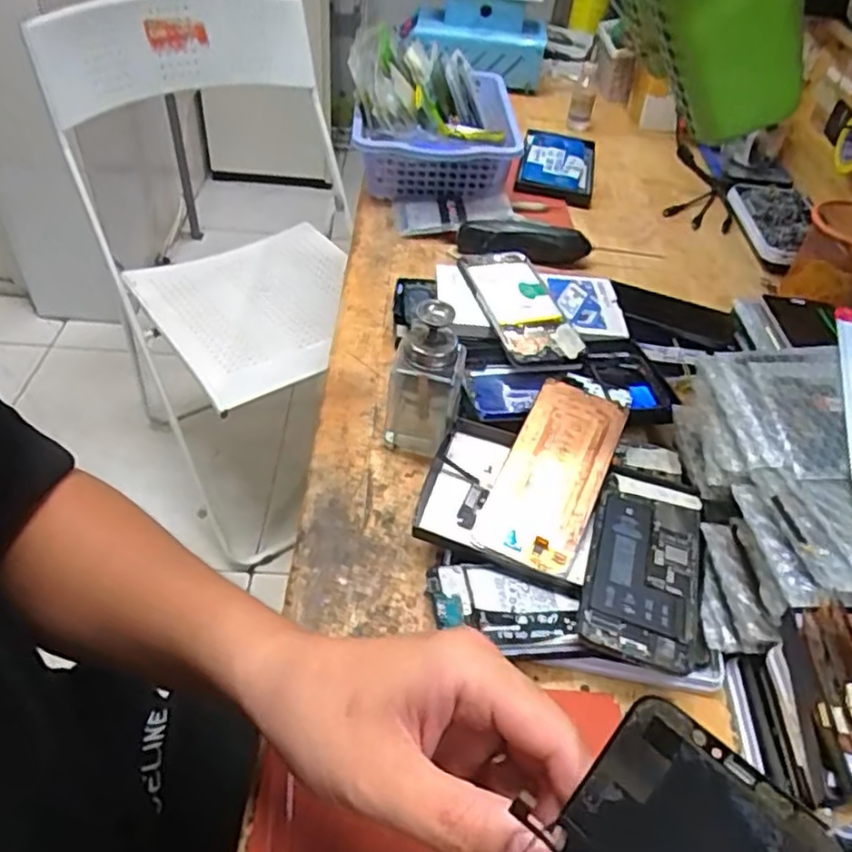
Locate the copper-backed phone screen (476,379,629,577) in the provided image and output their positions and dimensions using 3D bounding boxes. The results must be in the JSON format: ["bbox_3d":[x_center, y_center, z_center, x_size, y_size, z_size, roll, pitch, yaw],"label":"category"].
[{"bbox_3d":[0.094,0.033,0.501,0.069,0.008,0.155,21,61,14],"label":"copper-backed phone screen"}]

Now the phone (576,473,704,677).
[{"bbox_3d":[0.145,0.092,0.455,0.071,0.014,0.144,17,46,10],"label":"phone"}]

